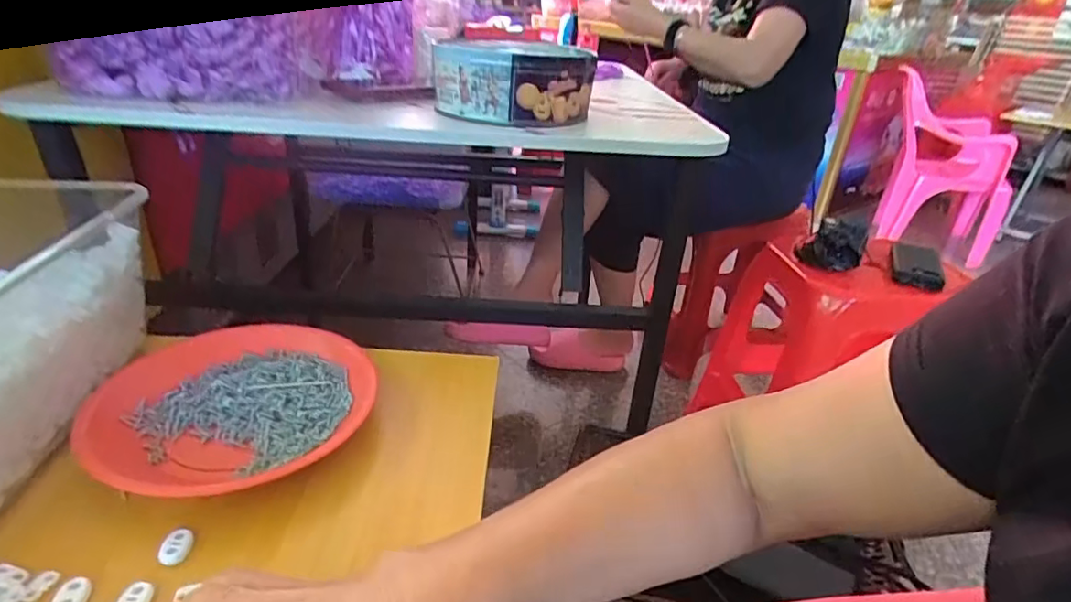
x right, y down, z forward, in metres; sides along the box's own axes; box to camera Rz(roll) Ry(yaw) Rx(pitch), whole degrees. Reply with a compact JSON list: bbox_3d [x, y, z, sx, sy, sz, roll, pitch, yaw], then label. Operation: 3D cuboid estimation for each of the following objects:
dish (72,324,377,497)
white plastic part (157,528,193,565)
[{"bbox_3d":[-0.225,0.079,0.444,0.193,0.030,0.182,4,27,-2],"label":"dish"},{"bbox_3d":[-0.214,0.146,0.346,0.016,0.008,0.019,-4,29,-18],"label":"white plastic part"}]

